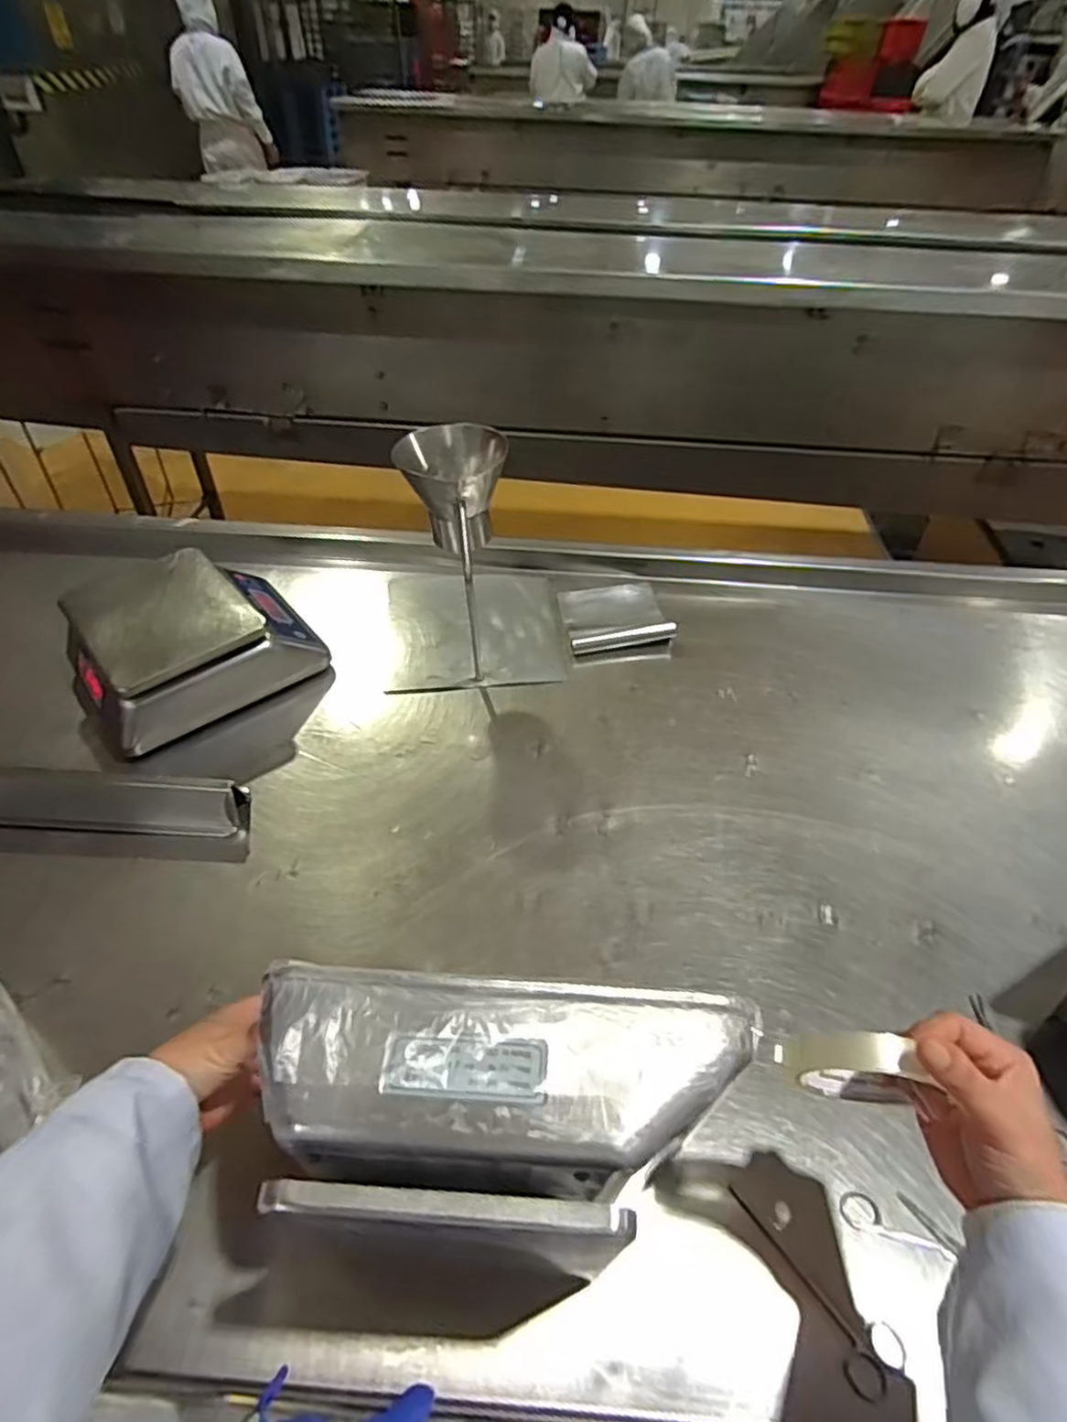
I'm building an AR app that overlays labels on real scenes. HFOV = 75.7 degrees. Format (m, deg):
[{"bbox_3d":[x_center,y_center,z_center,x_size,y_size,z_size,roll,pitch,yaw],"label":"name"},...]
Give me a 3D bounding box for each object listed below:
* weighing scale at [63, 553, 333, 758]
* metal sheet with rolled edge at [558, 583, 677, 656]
[{"bbox_3d":[-0.469,-0.101,0.936,0.281,0.121,0.281,-30,52,-28],"label":"weighing scale"},{"bbox_3d":[0.121,-0.148,1.033,0.146,0.031,0.145,-6,44,-7],"label":"metal sheet with rolled edge"}]

